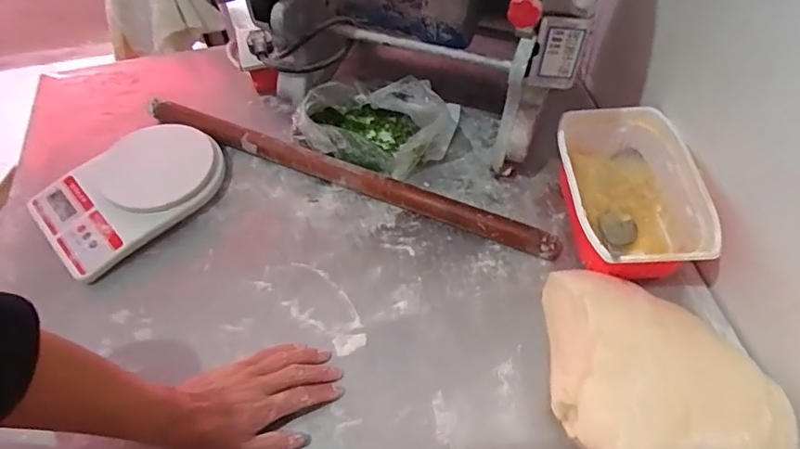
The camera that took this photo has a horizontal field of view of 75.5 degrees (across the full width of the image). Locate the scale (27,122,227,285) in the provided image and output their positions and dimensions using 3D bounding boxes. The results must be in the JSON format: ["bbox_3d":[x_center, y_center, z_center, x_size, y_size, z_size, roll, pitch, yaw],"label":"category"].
[{"bbox_3d":[-0.330,-0.044,0.638,0.155,0.041,0.216,39,65,24],"label":"scale"}]

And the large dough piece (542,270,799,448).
[{"bbox_3d":[0.221,0.137,0.479,0.180,0.079,0.241,-28,60,-16],"label":"large dough piece"}]

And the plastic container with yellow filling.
[{"bbox_3d":[0.250,-0.030,0.585,0.138,0.087,0.204,-3,56,0],"label":"plastic container with yellow filling"}]

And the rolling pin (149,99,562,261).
[{"bbox_3d":[-0.073,-0.063,0.647,0.546,0.033,0.026,20,59,14],"label":"rolling pin"}]

